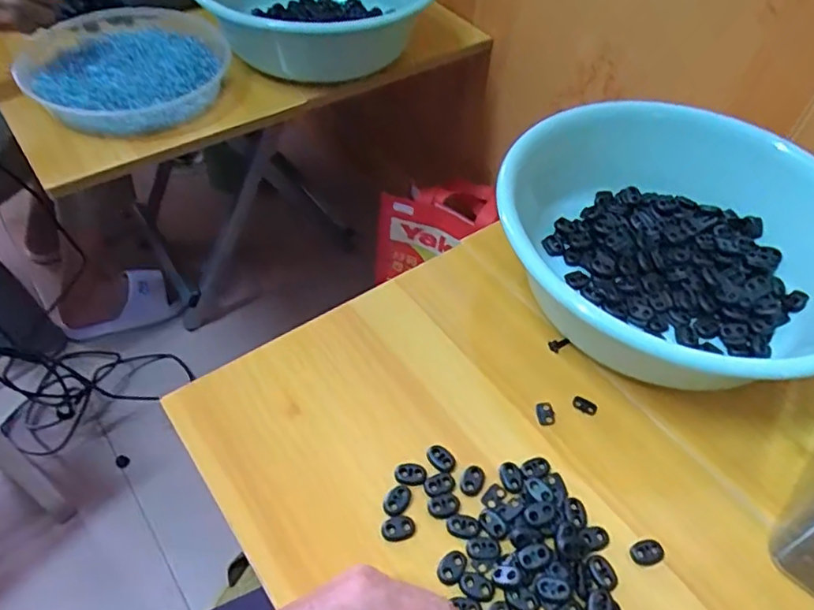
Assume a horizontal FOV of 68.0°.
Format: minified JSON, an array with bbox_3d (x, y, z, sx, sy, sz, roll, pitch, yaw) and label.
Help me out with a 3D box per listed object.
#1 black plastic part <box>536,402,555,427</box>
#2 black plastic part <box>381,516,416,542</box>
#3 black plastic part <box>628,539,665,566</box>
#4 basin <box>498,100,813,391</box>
[{"bbox_3d":[0.107,0.084,0.466,0.014,0.004,0.019,-4,51,-6],"label":"black plastic part"},{"bbox_3d":[-0.006,0.150,0.404,0.022,0.004,0.015,-7,52,-8],"label":"black plastic part"},{"bbox_3d":[0.160,0.165,0.402,0.022,0.005,0.015,-16,54,-16],"label":"black plastic part"},{"bbox_3d":[0.227,-0.049,0.511,0.292,0.106,0.251,32,56,22],"label":"basin"}]

